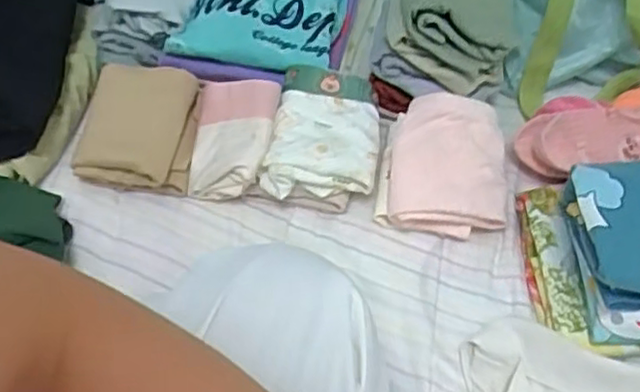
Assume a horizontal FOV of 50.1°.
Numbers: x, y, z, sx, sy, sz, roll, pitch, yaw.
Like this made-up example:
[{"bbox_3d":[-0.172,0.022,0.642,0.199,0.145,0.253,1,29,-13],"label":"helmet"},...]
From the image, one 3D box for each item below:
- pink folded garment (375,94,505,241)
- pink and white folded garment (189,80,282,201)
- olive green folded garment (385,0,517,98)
[{"bbox_3d":[0.096,-0.022,0.544,0.096,0.065,0.099,2,54,5],"label":"pink folded garment"},{"bbox_3d":[-0.073,-0.054,0.572,0.073,0.050,0.107,8,55,9],"label":"pink and white folded garment"},{"bbox_3d":[0.111,-0.152,0.564,0.104,0.071,0.109,12,56,12],"label":"olive green folded garment"}]

